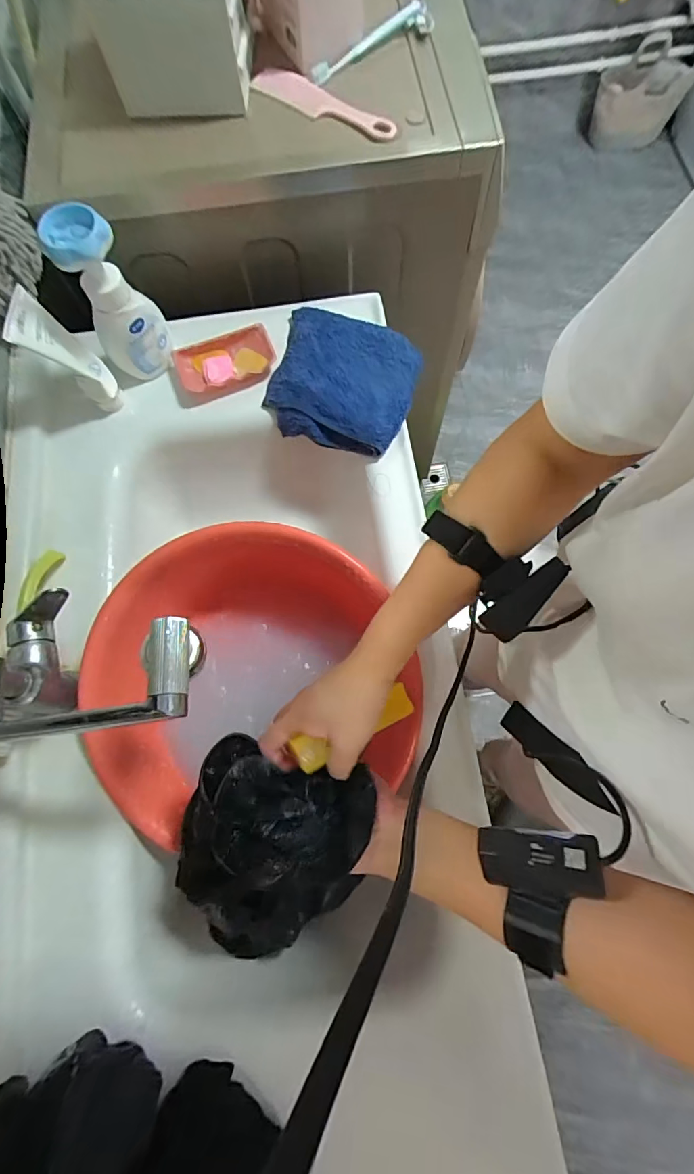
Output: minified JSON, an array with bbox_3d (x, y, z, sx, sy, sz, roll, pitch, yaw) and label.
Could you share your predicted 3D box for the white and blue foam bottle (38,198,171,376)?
[{"bbox_3d":[-0.270,-0.332,0.547,0.082,0.180,0.052,-30,75,-7],"label":"white and blue foam bottle"}]

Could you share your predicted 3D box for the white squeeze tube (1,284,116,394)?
[{"bbox_3d":[-0.323,-0.273,0.539,0.027,0.130,0.046,-12,72,22],"label":"white squeeze tube"}]

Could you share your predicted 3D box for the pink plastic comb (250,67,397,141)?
[{"bbox_3d":[-0.030,-0.608,0.587,0.196,0.009,0.039,33,94,7],"label":"pink plastic comb"}]

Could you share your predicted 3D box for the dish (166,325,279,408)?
[{"bbox_3d":[-0.167,-0.297,0.621,0.138,0.021,0.080,-23,74,-5],"label":"dish"}]

